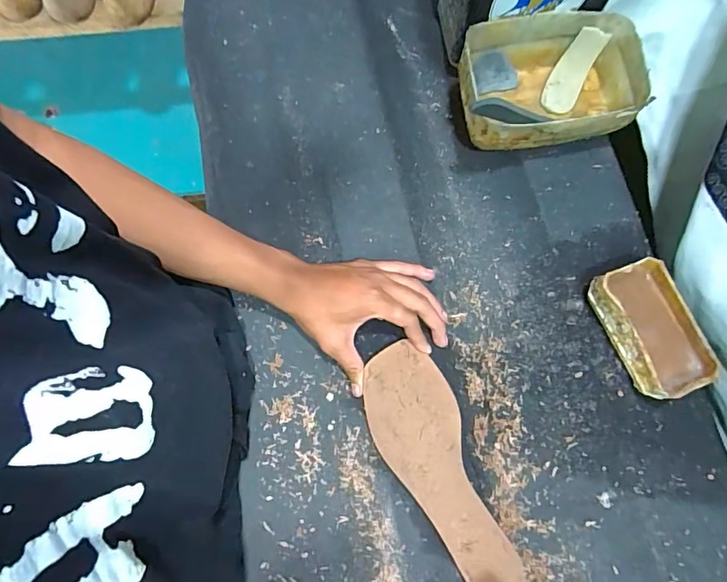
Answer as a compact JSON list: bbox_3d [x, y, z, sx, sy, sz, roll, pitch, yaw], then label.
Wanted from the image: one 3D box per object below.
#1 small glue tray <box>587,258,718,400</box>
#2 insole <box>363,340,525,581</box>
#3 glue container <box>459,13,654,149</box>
[{"bbox_3d":[0.274,0.037,0.443,0.069,0.046,0.122,-22,76,-5],"label":"small glue tray"},{"bbox_3d":[0.070,0.166,0.427,0.084,0.006,0.238,-24,77,-6],"label":"insole"},{"bbox_3d":[0.194,-0.217,0.488,0.182,0.074,0.125,-6,75,-1],"label":"glue container"}]

